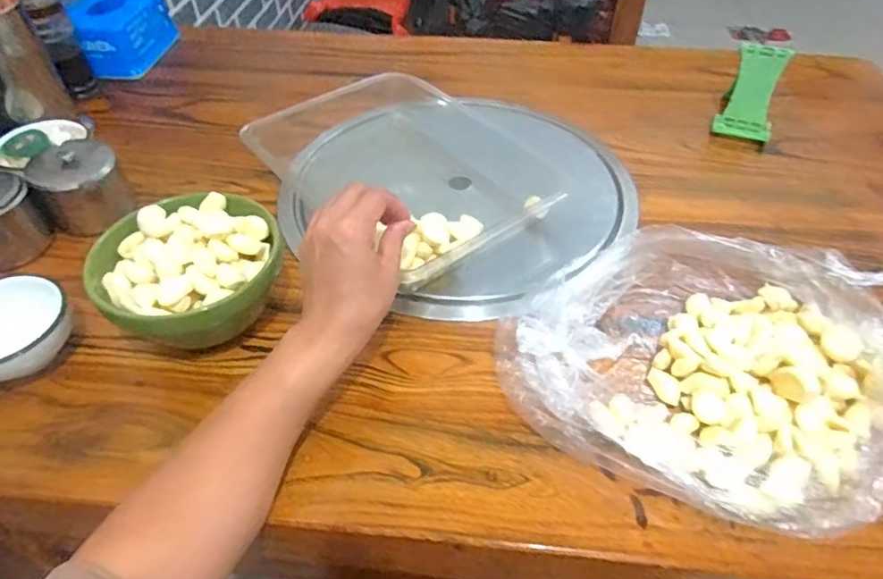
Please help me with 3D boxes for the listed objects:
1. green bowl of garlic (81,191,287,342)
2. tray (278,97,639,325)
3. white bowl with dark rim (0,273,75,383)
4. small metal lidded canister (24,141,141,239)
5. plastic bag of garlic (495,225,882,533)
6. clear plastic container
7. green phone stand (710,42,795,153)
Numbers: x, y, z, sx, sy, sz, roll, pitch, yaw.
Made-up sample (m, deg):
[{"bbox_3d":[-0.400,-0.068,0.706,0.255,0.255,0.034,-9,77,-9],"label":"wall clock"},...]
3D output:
[{"bbox_3d":[-0.207,-0.008,0.493,0.138,0.083,0.142,0,47,0],"label":"green bowl of garlic"},{"bbox_3d":[0.016,-0.114,0.648,0.371,0.027,0.371,0,47,0],"label":"tray"},{"bbox_3d":[-0.353,0.037,0.472,0.089,0.054,0.091,0,47,0],"label":"white bowl with dark rim"},{"bbox_3d":[-0.371,-0.108,0.596,0.080,0.064,0.079,-26,52,-23],"label":"small metal lidded canister"},{"bbox_3d":[0.208,0.041,0.455,0.284,0.072,0.250,21,50,18],"label":"plastic bag of garlic"},{"bbox_3d":[-0.039,-0.140,0.650,0.242,0.069,0.318,-31,54,-26],"label":"clear plastic container"},{"bbox_3d":[0.386,-0.240,0.713,0.067,0.092,0.072,21,50,18],"label":"green phone stand"}]

